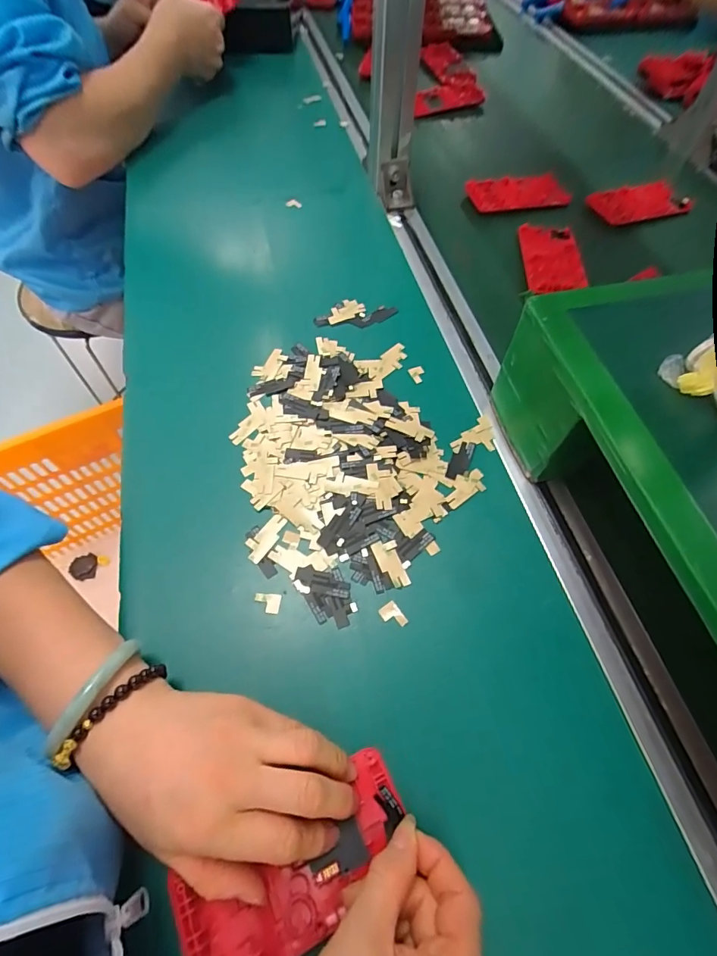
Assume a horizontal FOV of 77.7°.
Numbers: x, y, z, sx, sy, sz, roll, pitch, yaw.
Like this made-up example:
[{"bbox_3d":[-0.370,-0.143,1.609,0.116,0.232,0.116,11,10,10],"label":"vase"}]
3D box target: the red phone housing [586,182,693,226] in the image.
[{"bbox_3d":[0.341,-0.333,0.541,0.113,0.008,0.051,-11,77,-1],"label":"red phone housing"}]

